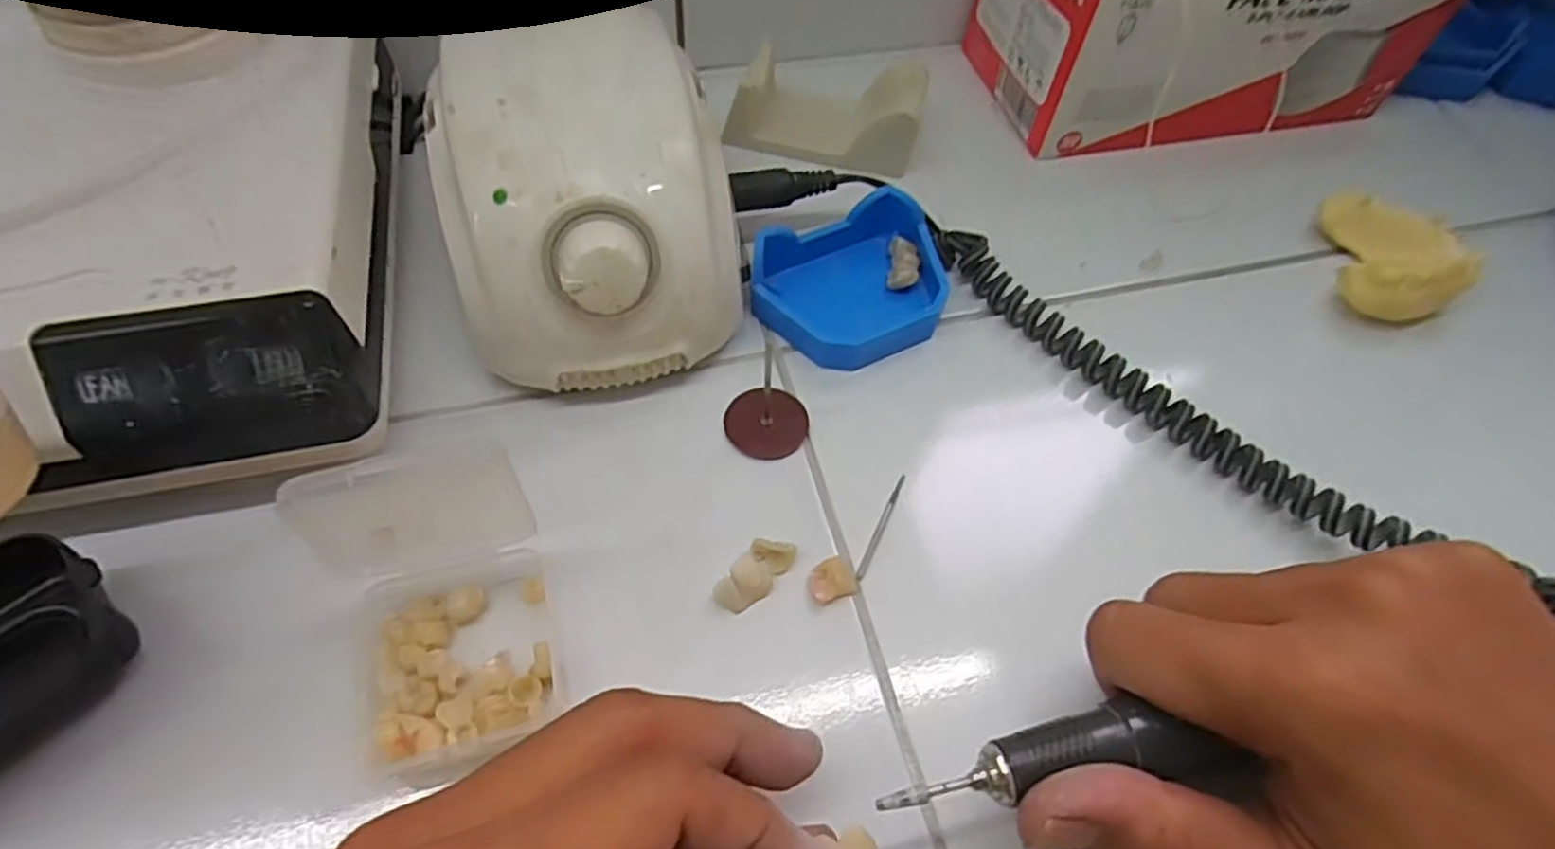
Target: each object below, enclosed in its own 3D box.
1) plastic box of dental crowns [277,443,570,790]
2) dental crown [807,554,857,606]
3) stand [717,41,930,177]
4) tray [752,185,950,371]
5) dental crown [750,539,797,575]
[{"bbox_3d":[-0.095,0.047,0.214,0.061,0.054,0.082,-18,59,-15],"label":"plastic box of dental crowns"},{"bbox_3d":[0.018,0.050,0.248,0.016,0.009,0.014,-18,59,-15],"label":"dental crown"},{"bbox_3d":[0.024,-0.153,0.362,0.086,0.032,0.053,12,56,4],"label":"stand"},{"bbox_3d":[0.032,-0.057,0.306,0.079,0.022,0.062,-22,60,-18],"label":"tray"},{"bbox_3d":[-0.002,0.044,0.252,0.014,0.009,0.009,16,56,7],"label":"dental crown"}]

